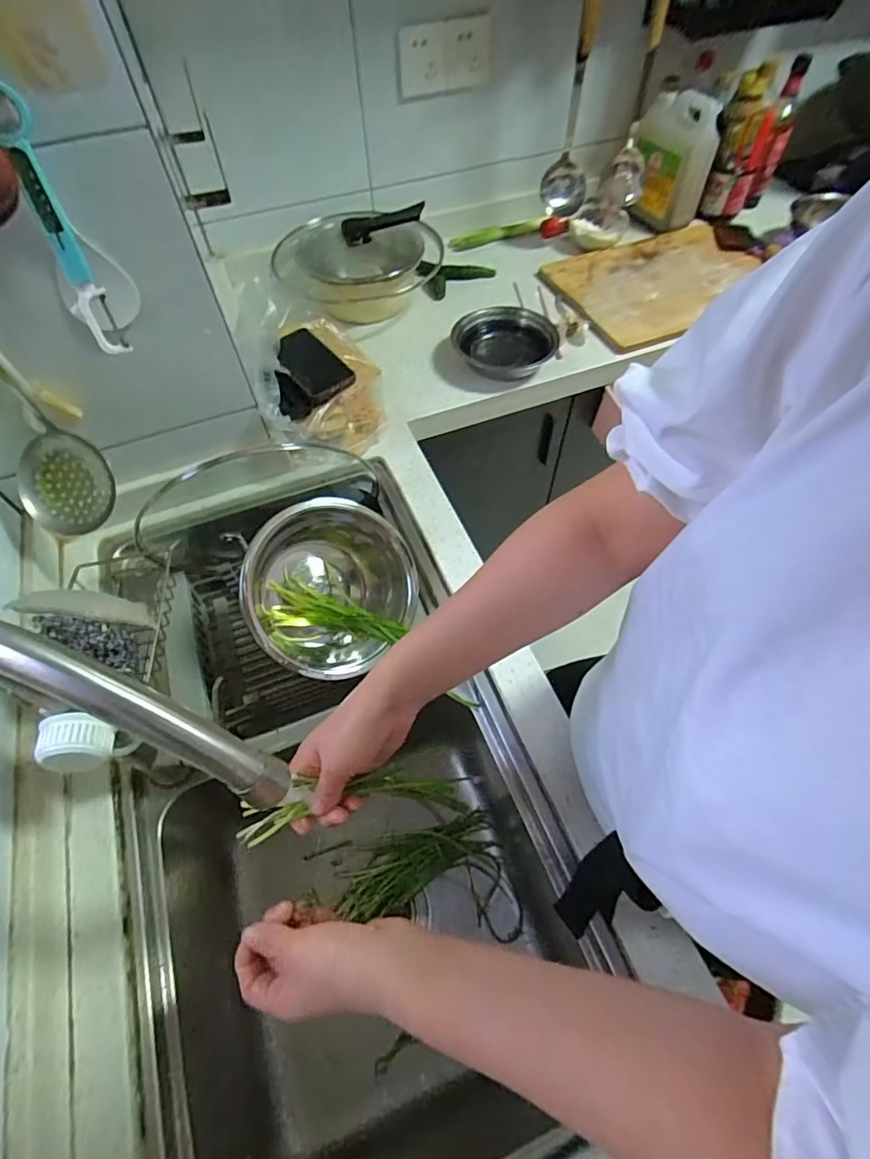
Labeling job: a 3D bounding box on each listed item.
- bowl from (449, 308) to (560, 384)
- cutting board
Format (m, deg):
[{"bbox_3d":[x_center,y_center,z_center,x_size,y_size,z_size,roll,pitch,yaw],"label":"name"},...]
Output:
[{"bbox_3d":[0.116,-0.400,0.887,0.164,0.052,0.157,-1,58,1],"label":"bowl"},{"bbox_3d":[0.446,-0.590,1.020,0.419,0.016,0.292,-25,60,-13],"label":"cutting board"}]

